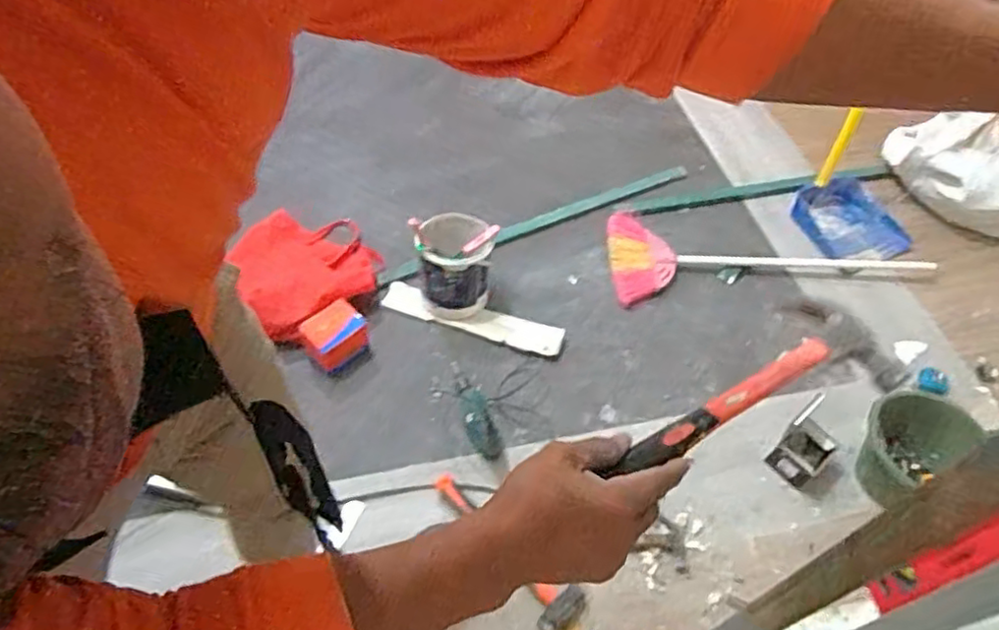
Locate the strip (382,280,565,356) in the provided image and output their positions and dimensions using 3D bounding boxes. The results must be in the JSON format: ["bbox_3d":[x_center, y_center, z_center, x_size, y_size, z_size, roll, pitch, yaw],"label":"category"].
[{"bbox_3d":[-0.067,0.010,1.596,0.446,0.020,0.079,16,65,10],"label":"strip"}]

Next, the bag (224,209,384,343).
[{"bbox_3d":[-0.485,-0.137,1.627,0.346,0.093,0.391,-28,58,-21],"label":"bag"}]

